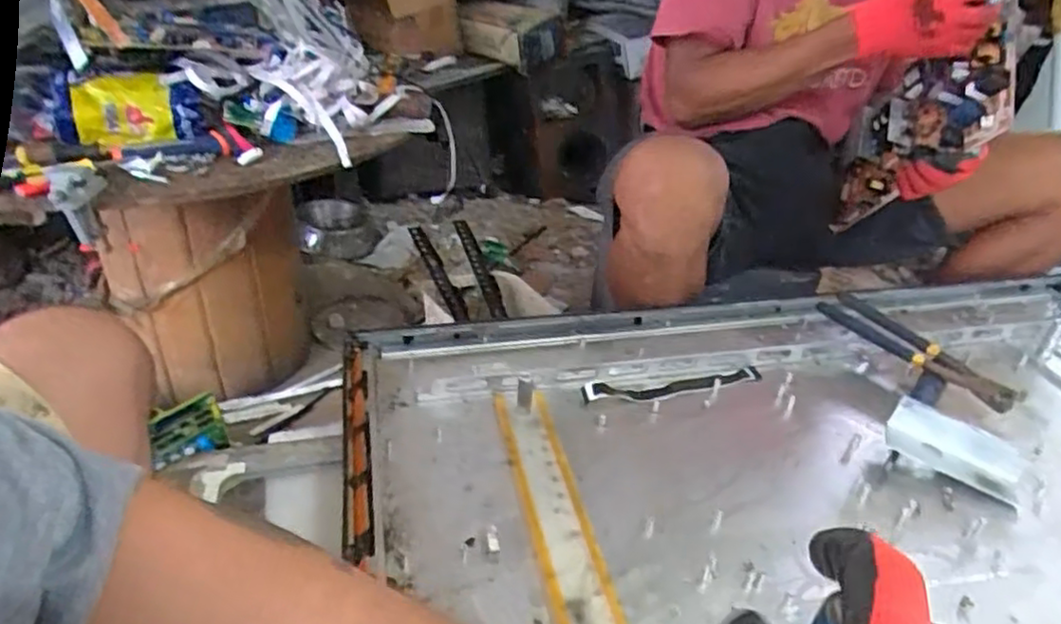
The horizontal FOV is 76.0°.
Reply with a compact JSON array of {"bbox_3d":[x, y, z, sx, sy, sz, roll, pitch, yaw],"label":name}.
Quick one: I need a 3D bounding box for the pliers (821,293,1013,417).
[{"bbox_3d":[0.455,0.046,0.804,0.065,0.038,0.228,-18,39,-28],"label":"pliers"}]

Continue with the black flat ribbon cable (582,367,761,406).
[{"bbox_3d":[0.159,0.078,0.745,0.211,0.023,0.030,-5,35,-12],"label":"black flat ribbon cable"}]

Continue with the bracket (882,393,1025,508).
[{"bbox_3d":[0.414,0.135,0.664,0.122,0.040,0.058,23,39,27],"label":"bracket"}]

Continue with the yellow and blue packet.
[{"bbox_3d":[-0.469,-0.235,0.790,0.151,0.081,0.027,-3,10,-14],"label":"yellow and blue packet"}]

